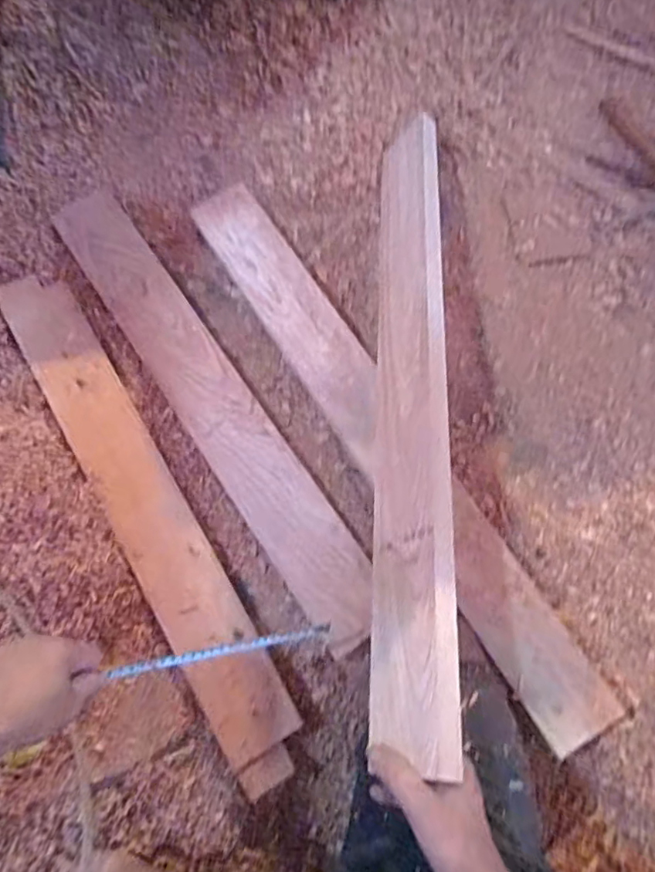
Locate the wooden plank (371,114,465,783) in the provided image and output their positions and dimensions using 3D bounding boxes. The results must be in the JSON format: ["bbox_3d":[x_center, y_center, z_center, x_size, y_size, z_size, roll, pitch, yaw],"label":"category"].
[{"bbox_3d":[0.104,-0.081,0.726,0.023,0.110,0.849,24,57,-35],"label":"wooden plank"}]

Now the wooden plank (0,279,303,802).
[{"bbox_3d":[-0.256,0.085,0.792,0.101,0.017,0.777,-30,74,-10],"label":"wooden plank"}]

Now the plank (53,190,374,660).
[{"bbox_3d":[-0.170,-0.054,0.842,0.108,0.032,0.769,-36,77,1],"label":"plank"}]

